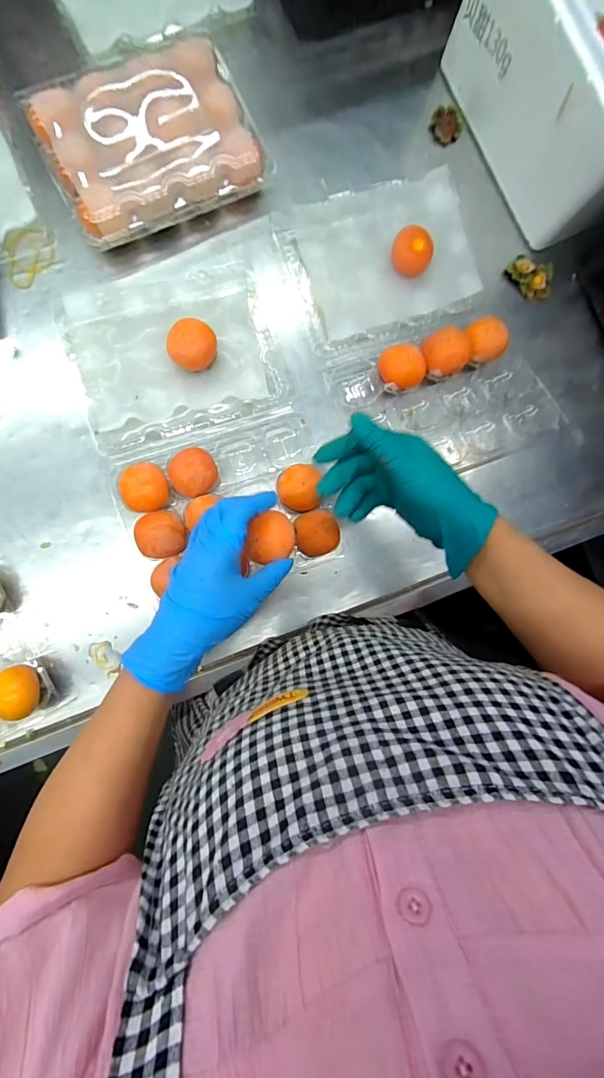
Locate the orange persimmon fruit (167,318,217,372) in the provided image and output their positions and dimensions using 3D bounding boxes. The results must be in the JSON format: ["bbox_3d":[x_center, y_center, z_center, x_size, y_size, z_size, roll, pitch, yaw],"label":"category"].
[{"bbox_3d":[-0.119,-0.209,0.464,0.051,0.042,0.047,0,89,-7],"label":"orange persimmon fruit"}]

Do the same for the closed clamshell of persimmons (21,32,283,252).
[{"bbox_3d":[-0.161,-0.425,0.452,0.212,0.055,0.156,-24,92,-7],"label":"closed clamshell of persimmons"}]

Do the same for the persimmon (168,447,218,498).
[{"bbox_3d":[-0.116,-0.070,0.455,0.049,0.045,0.048,0,88,-7],"label":"persimmon"}]

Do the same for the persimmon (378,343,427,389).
[{"bbox_3d":[0.112,-0.195,0.482,0.046,0.037,0.047,0,89,-7],"label":"persimmon"}]

